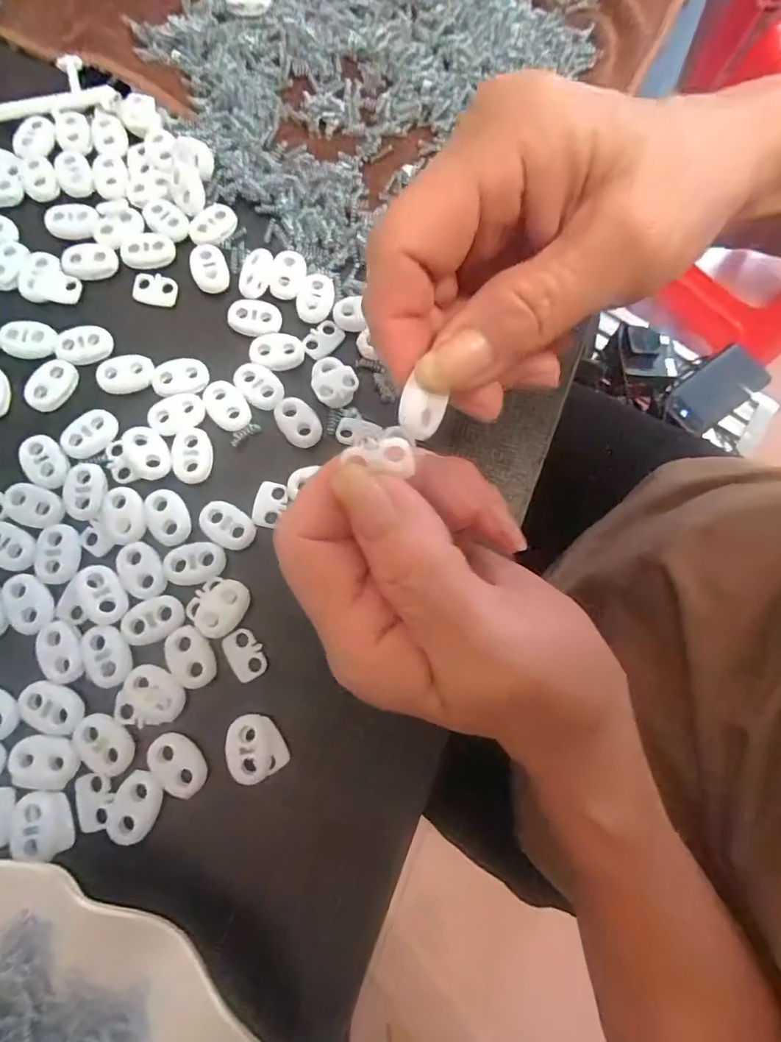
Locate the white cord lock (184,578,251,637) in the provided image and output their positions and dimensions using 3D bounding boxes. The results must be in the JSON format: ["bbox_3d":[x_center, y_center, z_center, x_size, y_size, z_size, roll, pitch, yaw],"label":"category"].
[{"bbox_3d":[-0.064,0.031,0.193,0.019,0.004,0.022,38,77,8],"label":"white cord lock"}]

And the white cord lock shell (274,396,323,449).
[{"bbox_3d":[-0.038,-0.040,0.214,0.014,0.004,0.024,-38,79,-11],"label":"white cord lock shell"}]

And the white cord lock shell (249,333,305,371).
[{"bbox_3d":[-0.048,-0.071,0.221,0.022,0.004,0.016,-4,75,-3],"label":"white cord lock shell"}]

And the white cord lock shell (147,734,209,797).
[{"bbox_3d":[-0.073,0.084,0.181,0.022,0.006,0.014,36,77,8],"label":"white cord lock shell"}]

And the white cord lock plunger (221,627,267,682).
[{"bbox_3d":[-0.053,0.049,0.192,0.012,0.004,0.018,-32,78,-10],"label":"white cord lock plunger"}]

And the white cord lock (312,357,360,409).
[{"bbox_3d":[-0.023,-0.058,0.218,0.018,0.008,0.022,-6,75,-3],"label":"white cord lock"}]

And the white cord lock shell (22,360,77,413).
[{"bbox_3d":[-0.137,-0.055,0.213,0.014,0.005,0.022,33,76,7],"label":"white cord lock shell"}]

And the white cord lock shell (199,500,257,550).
[{"bbox_3d":[-0.063,0.002,0.202,0.021,0.004,0.015,32,76,7],"label":"white cord lock shell"}]

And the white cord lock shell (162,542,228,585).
[{"bbox_3d":[-0.074,0.015,0.196,0.022,0.004,0.015,-14,75,-5],"label":"white cord lock shell"}]

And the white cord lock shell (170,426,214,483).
[{"bbox_3d":[-0.079,-0.027,0.207,0.016,0.004,0.022,-1,75,-2],"label":"white cord lock shell"}]

